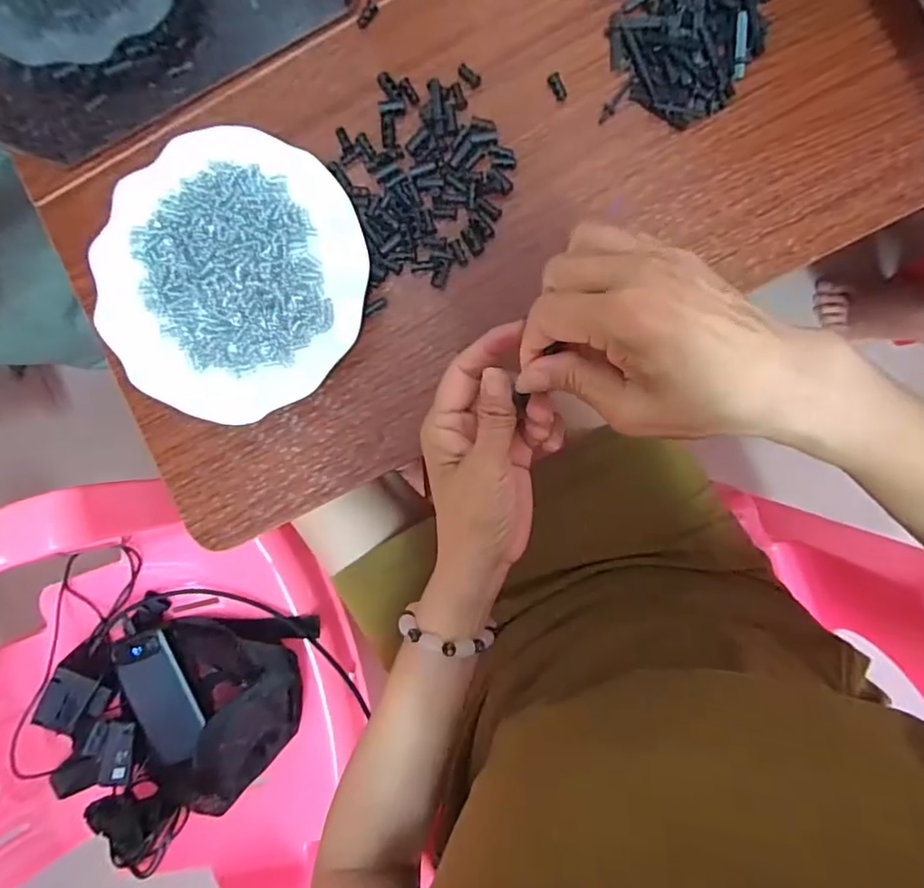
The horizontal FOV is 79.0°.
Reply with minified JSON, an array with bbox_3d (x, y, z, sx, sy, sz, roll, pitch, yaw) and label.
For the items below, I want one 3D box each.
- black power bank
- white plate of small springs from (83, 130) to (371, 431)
[{"bbox_3d":[-0.344,0.288,0.640,0.064,0.022,0.144,-24,90,5],"label":"black power bank"},{"bbox_3d":[-0.154,-0.112,0.382,0.178,0.030,0.183,0,92,5],"label":"white plate of small springs"}]

